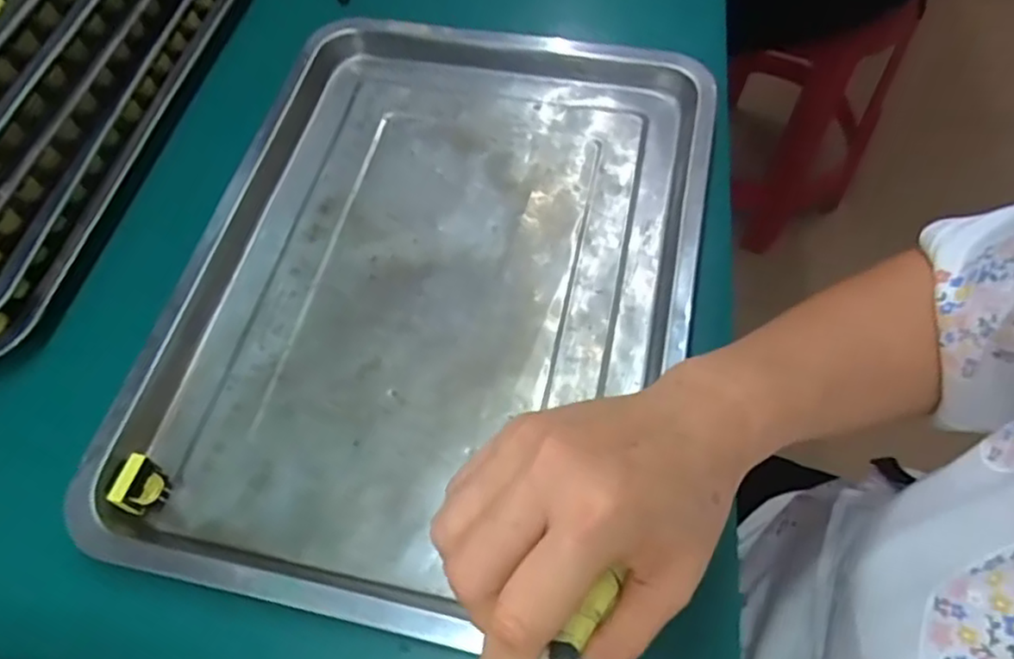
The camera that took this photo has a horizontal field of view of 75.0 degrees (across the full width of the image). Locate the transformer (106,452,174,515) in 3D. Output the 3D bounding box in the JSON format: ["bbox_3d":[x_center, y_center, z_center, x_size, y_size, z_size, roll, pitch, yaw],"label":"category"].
[{"bbox_3d":[-0.183,0.079,0.332,0.018,0.022,0.025,20,63,11],"label":"transformer"}]

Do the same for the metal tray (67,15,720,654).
[{"bbox_3d":[-0.041,-0.040,0.396,0.293,0.034,0.397,12,62,7],"label":"metal tray"}]

